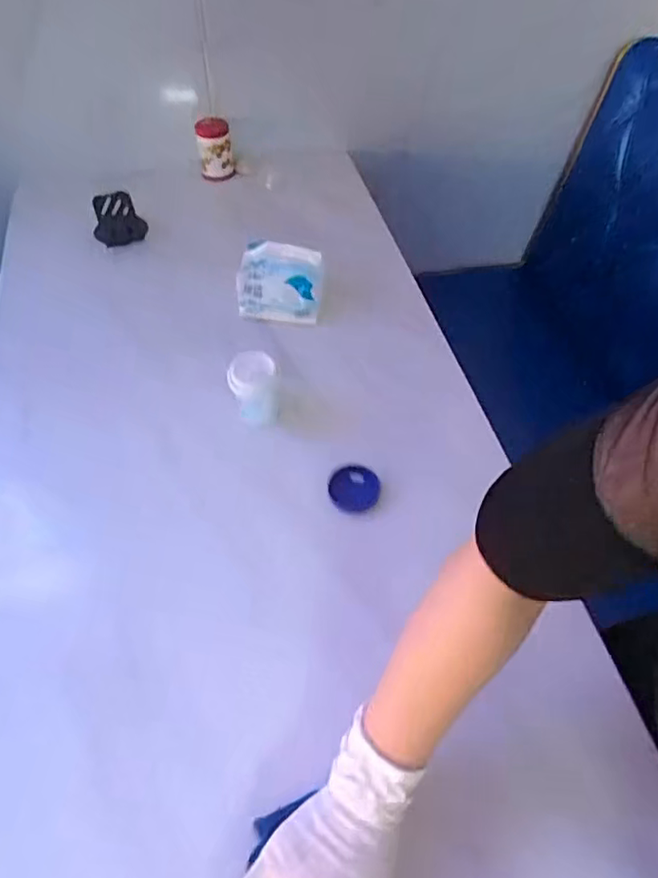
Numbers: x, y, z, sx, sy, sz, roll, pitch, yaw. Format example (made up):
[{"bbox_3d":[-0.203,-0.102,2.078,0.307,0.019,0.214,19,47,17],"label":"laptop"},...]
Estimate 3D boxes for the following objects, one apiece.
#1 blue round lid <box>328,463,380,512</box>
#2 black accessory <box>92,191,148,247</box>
[{"bbox_3d":[0.028,0.053,0.635,0.055,0.015,0.051,1,53,-1],"label":"blue round lid"},{"bbox_3d":[-0.321,-0.334,0.873,0.078,0.076,0.048,-18,56,-15],"label":"black accessory"}]

